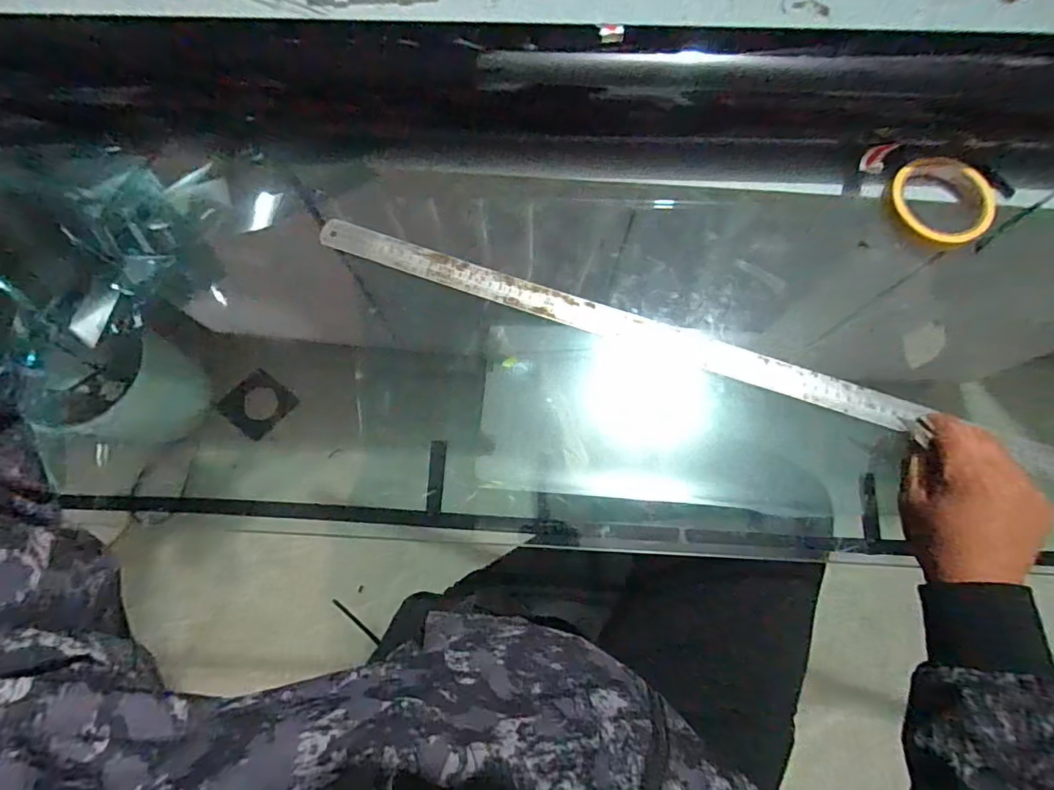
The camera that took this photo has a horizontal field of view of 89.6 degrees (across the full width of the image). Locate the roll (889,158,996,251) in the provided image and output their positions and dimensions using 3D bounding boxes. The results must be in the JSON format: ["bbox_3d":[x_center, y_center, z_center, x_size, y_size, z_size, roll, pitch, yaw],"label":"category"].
[{"bbox_3d":[0.390,-0.183,0.503,0.092,0.018,0.091,0,74,0],"label":"roll"}]

